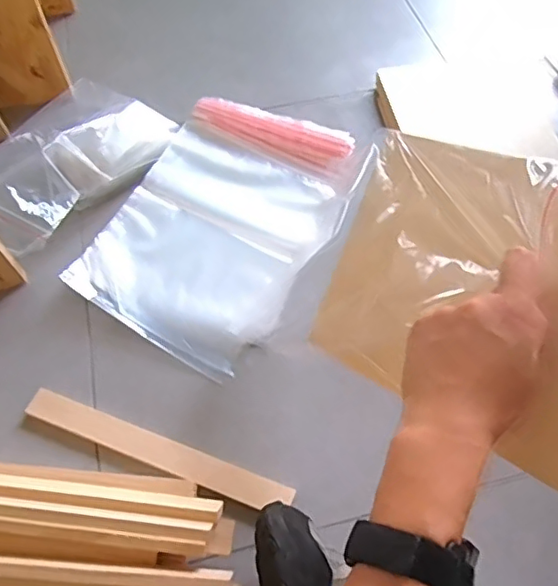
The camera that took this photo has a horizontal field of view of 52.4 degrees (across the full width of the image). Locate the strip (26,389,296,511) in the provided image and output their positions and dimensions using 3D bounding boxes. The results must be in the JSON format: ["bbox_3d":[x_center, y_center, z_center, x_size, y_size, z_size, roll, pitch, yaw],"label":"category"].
[{"bbox_3d":[-0.129,0.162,0.591,0.295,0.013,0.032,19,60,12],"label":"strip"}]

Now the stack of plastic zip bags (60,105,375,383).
[{"bbox_3d":[-0.071,-0.099,0.744,0.262,0.034,0.378,25,62,15],"label":"stack of plastic zip bags"}]

